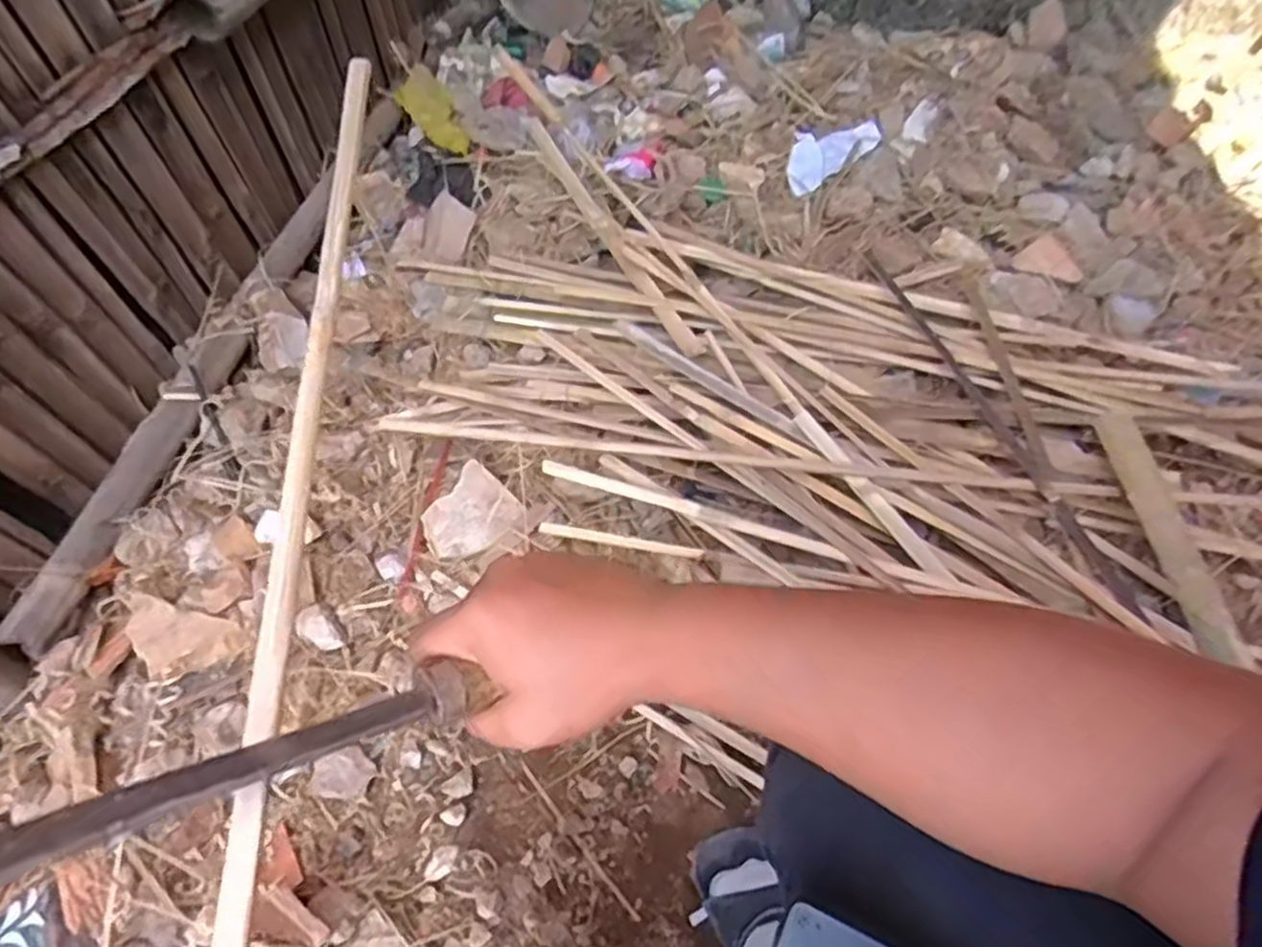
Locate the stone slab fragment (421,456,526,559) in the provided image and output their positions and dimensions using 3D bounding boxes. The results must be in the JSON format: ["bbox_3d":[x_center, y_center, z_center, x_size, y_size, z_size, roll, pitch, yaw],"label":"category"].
[{"bbox_3d":[-0.184,0.042,0.877,0.102,0.024,0.093,-30,60,-18],"label":"stone slab fragment"}]

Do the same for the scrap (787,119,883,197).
[{"bbox_3d":[0.294,-0.508,1.204,0.195,0.026,0.113,-39,63,-22],"label":"scrap"}]

